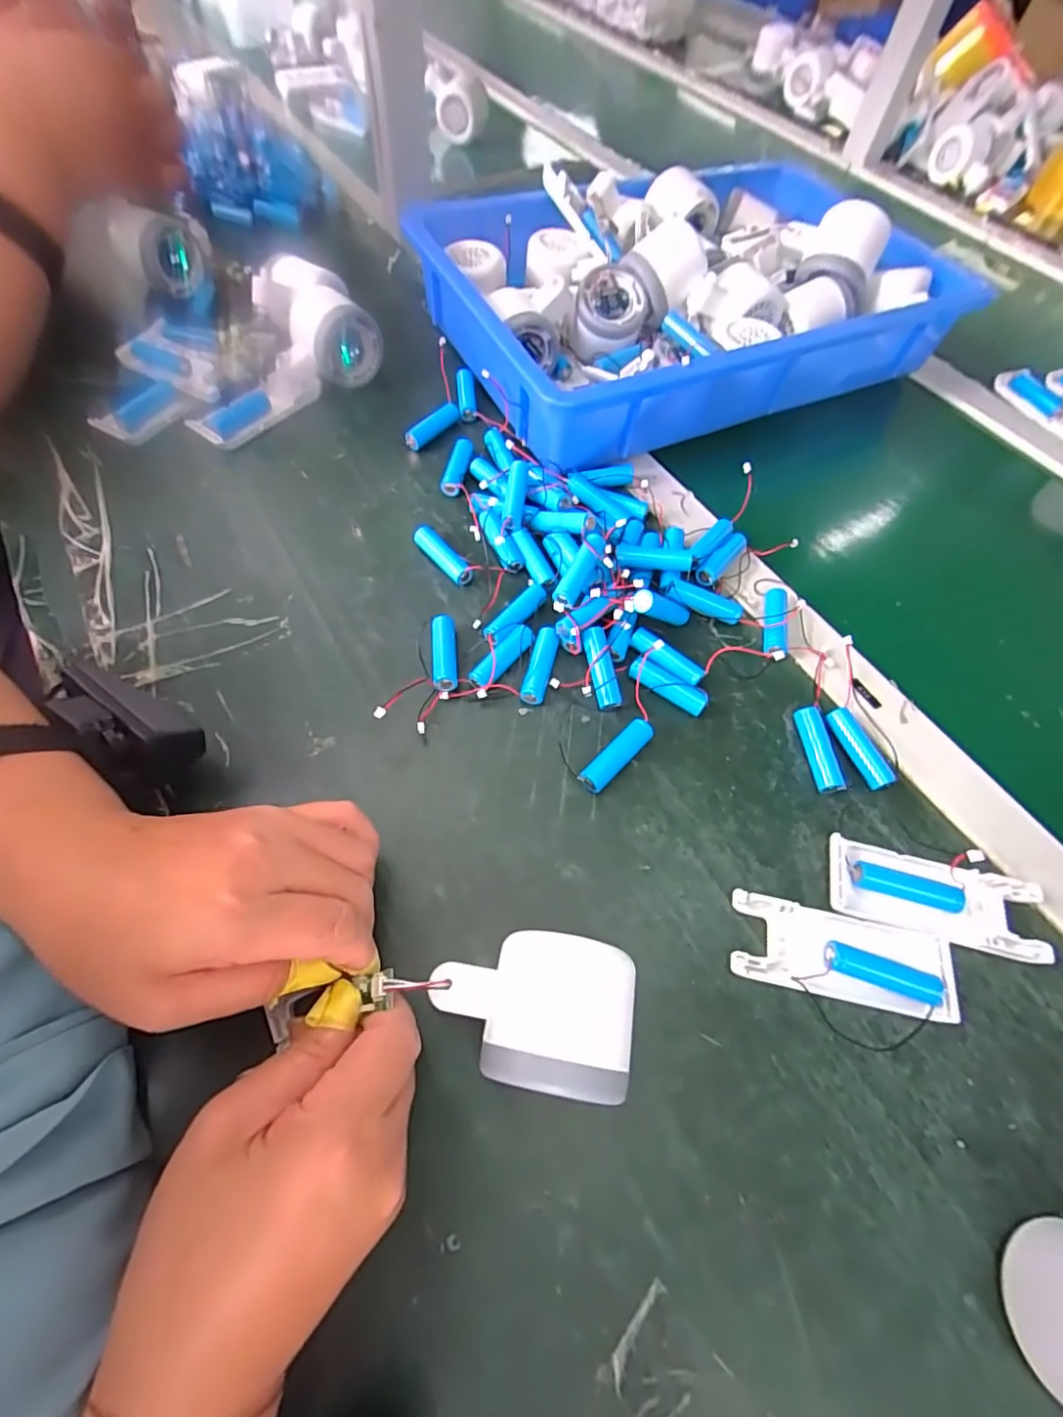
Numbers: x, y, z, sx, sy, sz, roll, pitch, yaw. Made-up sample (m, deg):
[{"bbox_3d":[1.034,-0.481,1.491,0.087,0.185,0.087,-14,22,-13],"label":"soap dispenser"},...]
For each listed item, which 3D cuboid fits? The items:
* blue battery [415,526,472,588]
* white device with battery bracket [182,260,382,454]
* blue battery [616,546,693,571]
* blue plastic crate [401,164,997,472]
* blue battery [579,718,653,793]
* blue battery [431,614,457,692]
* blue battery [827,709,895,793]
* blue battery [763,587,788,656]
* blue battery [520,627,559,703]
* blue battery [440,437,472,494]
[{"bbox_3d":[-0.059,-0.105,0.380,0.014,0.015,0.049,-39,70,-21],"label":"blue battery"},{"bbox_3d":[-0.213,-0.287,0.447,0.092,0.064,0.164,42,67,18],"label":"white device with battery bracket"},{"bbox_3d":[0.082,-0.100,0.372,0.049,0.015,0.011,4,61,-1],"label":"blue battery"},{"bbox_3d":[0.126,-0.366,0.491,0.405,0.098,0.295,-22,65,-15],"label":"blue plastic crate"},{"bbox_3d":[0.049,0.027,0.319,0.014,0.014,0.052,42,67,18],"label":"blue battery"},{"bbox_3d":[-0.054,-0.034,0.342,0.014,0.016,0.053,-4,62,-6],"label":"blue battery"},{"bbox_3d":[0.193,0.024,0.328,0.014,0.011,0.050,-18,64,-13],"label":"blue battery"},{"bbox_3d":[0.159,-0.057,0.362,0.016,0.016,0.060,17,49,6],"label":"blue battery"},{"bbox_3d":[0.005,-0.026,0.342,0.014,0.014,0.048,13,61,4],"label":"blue battery"},{"bbox_3d":[-0.057,-0.185,0.427,0.016,0.017,0.048,10,61,2],"label":"blue battery"}]

